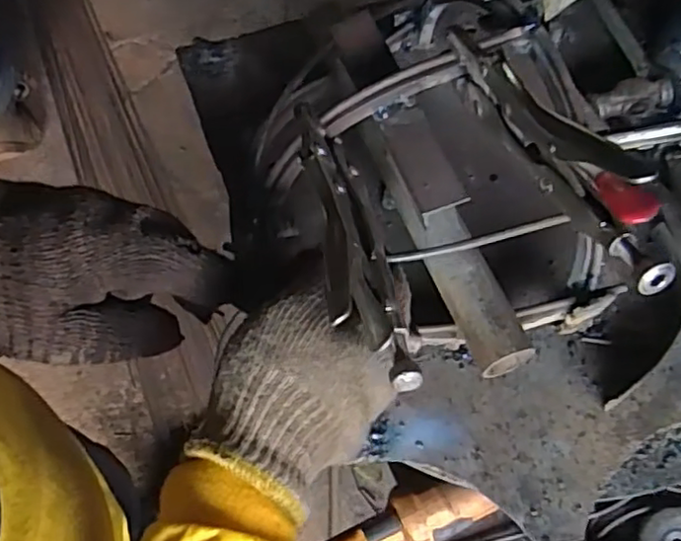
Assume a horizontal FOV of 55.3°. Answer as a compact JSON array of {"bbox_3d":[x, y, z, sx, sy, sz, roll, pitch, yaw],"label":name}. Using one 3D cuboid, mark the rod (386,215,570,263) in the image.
[{"bbox_3d":[0.073,-0.016,0.342,0.099,0.005,0.006,-14,65,-3],"label":"rod"}]

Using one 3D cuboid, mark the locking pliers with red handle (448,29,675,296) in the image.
[{"bbox_3d":[0.090,-0.065,0.291,0.012,0.048,0.171,-19,49,-7],"label":"locking pliers with red handle"}]

